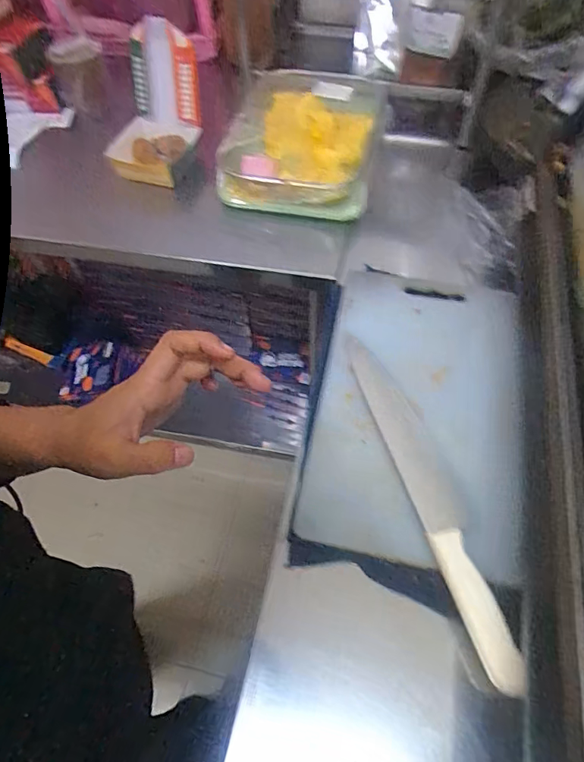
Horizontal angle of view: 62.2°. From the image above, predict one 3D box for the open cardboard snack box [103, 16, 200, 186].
[{"bbox_3d":[-0.212,-0.407,0.732,0.124,0.175,0.134,7,59,7],"label":"open cardboard snack box"}]

